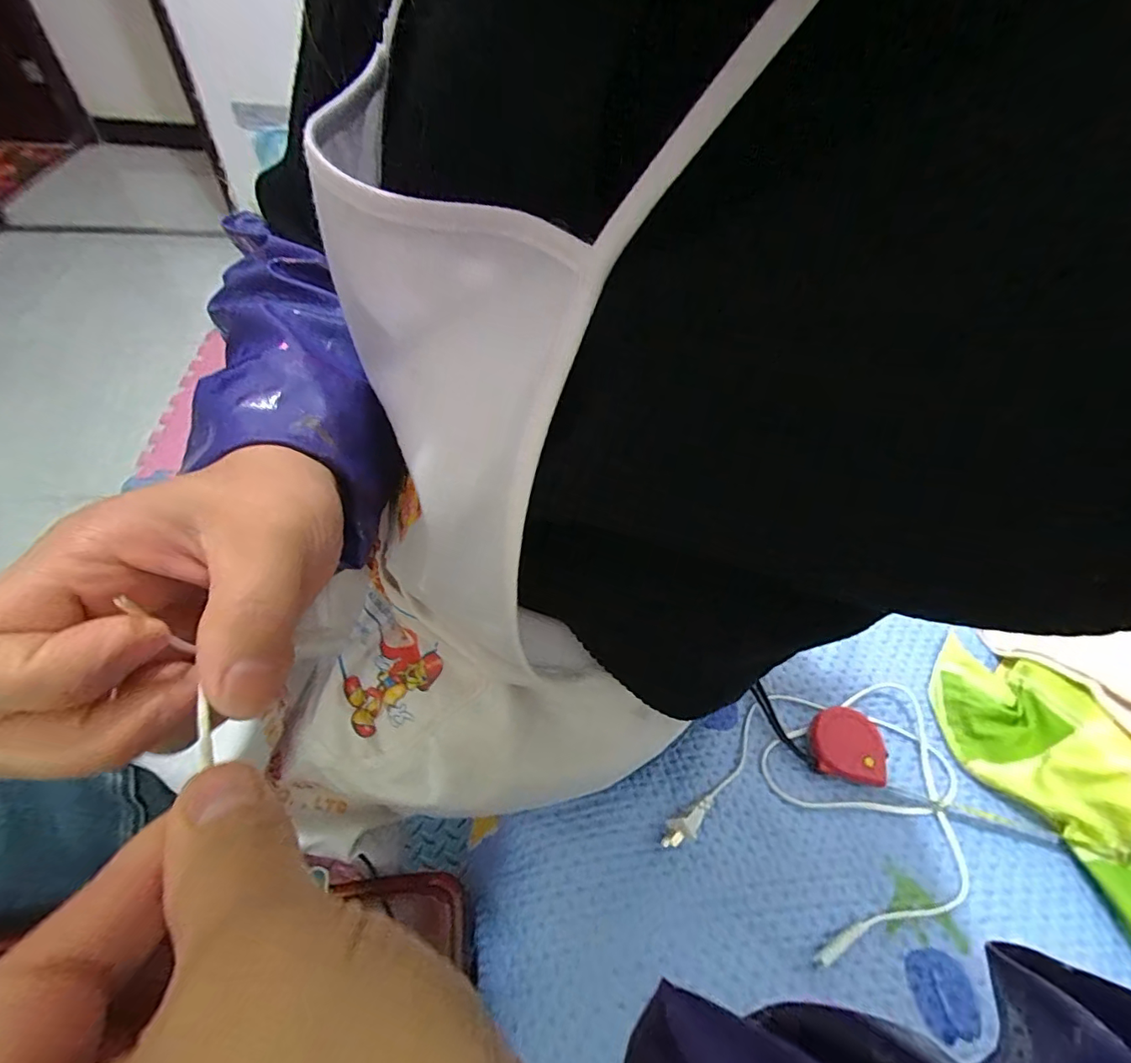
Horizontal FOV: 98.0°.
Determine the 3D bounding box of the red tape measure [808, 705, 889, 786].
[{"bbox_3d":[0.256,0.197,0.451,0.059,0.028,0.059,0,51,0],"label":"red tape measure"}]

